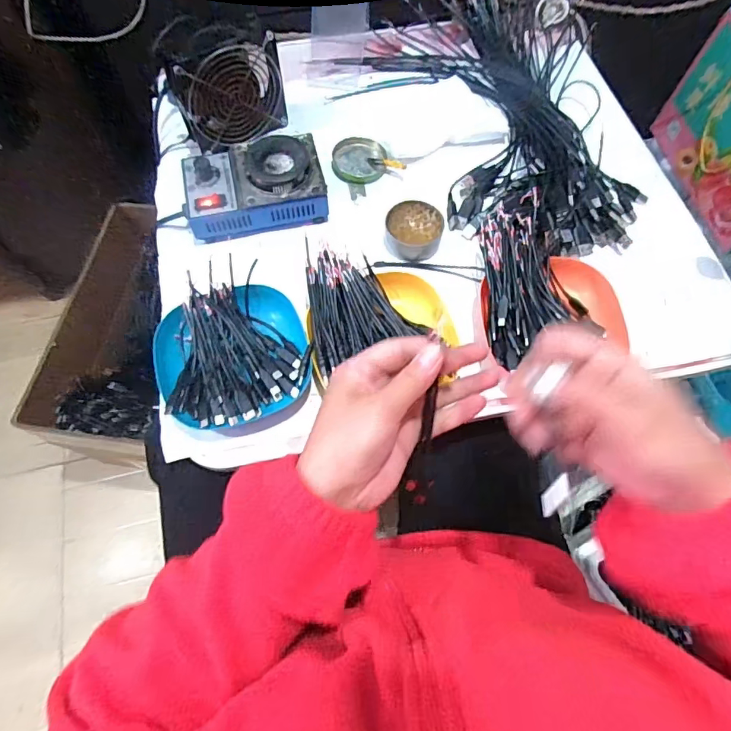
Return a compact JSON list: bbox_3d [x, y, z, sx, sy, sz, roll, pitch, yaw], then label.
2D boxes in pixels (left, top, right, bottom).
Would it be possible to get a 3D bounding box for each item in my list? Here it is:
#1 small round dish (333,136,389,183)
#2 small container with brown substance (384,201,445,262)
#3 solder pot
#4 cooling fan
[{"bbox_3d":[-0.007,-0.249,0.575,0.065,0.011,0.063,-3,68,-2],"label":"small round dish"},{"bbox_3d":[0.053,-0.149,0.521,0.061,0.025,0.057,0,68,-1],"label":"small container with brown substance"},{"bbox_3d":[-0.123,-0.199,0.521,0.150,0.061,0.097,-13,68,-6],"label":"solder pot"},{"bbox_3d":[-0.153,-0.313,0.540,0.117,0.108,0.034,-30,71,-12],"label":"cooling fan"}]

